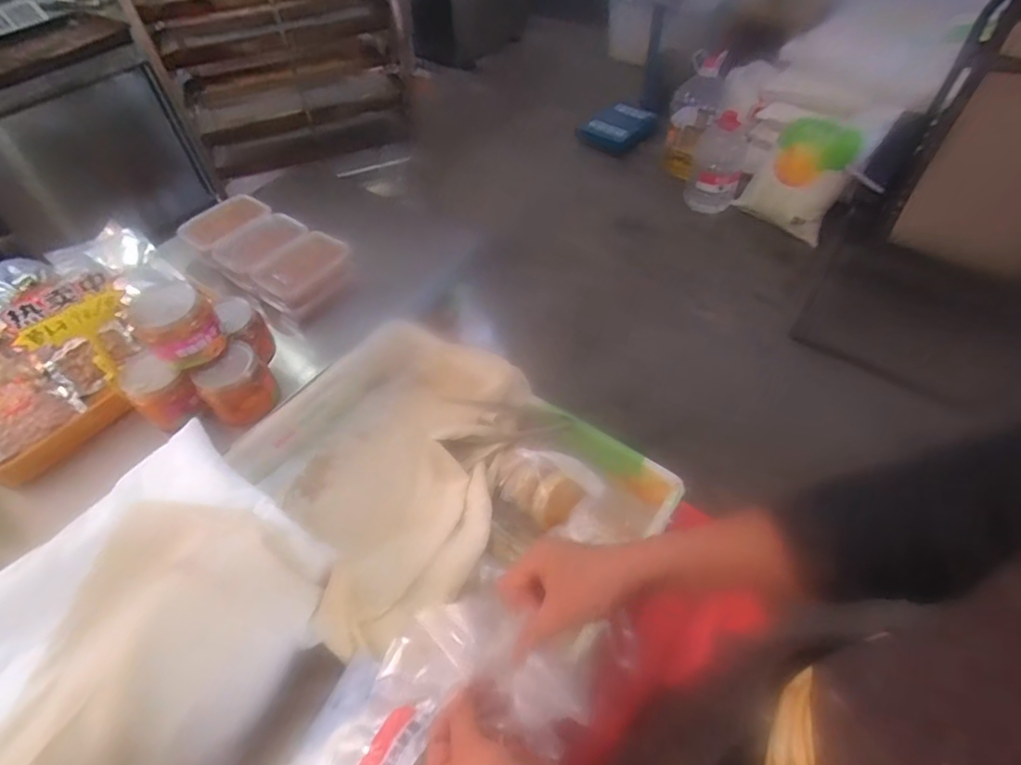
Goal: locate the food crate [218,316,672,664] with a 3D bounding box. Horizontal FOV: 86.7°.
[{"bbox_3d":[-0.126,0.167,0.830,0.608,0.147,0.451,32,59,26],"label":"food crate"}]

